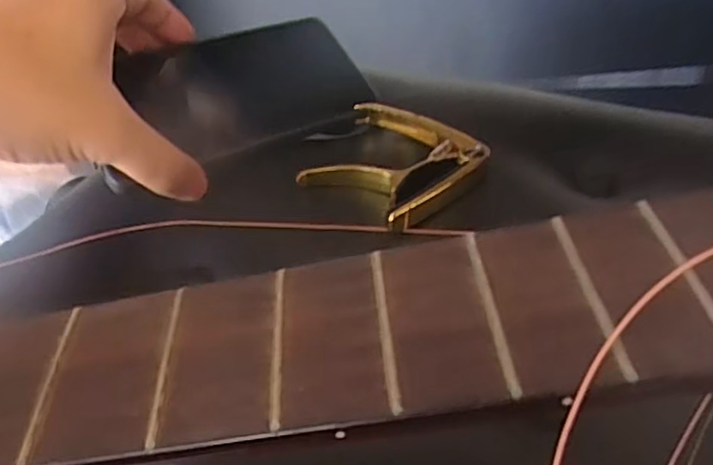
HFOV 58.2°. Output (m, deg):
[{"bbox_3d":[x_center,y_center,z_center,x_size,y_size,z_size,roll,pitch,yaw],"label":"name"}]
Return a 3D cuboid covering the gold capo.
[{"bbox_3d":[0.014,-0.036,0.319,0.093,0.014,0.080,29,49,34],"label":"gold capo"}]

